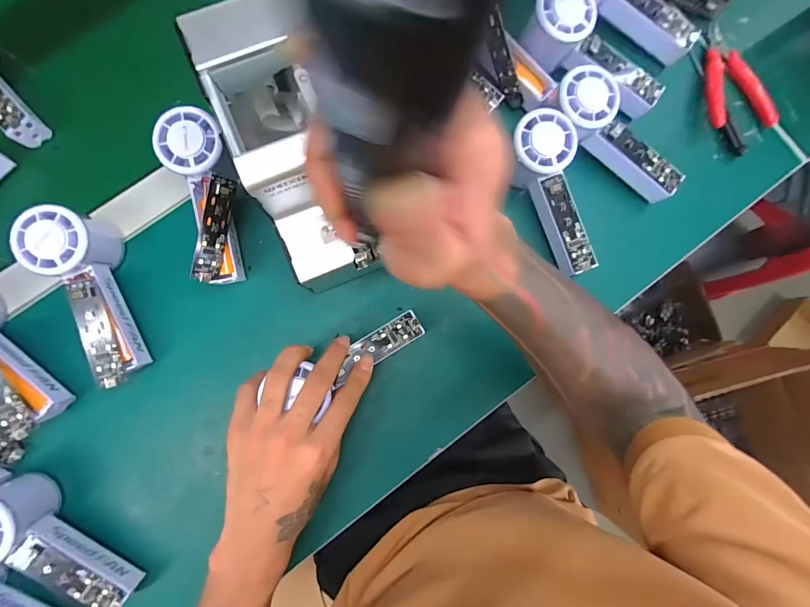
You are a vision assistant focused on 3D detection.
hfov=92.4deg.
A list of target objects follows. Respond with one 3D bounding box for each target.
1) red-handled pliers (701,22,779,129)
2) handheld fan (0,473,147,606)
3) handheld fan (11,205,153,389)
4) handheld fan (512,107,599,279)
[{"bbox_3d":[0.340,-0.241,0.404,0.066,0.020,0.123,-6,84,-4],"label":"red-handled pliers"},{"bbox_3d":[-0.293,0.207,0.318,0.143,0.063,0.047,38,83,1],"label":"handheld fan"},{"bbox_3d":[-0.276,-0.005,0.339,0.047,0.062,0.151,-17,85,-5],"label":"handheld fan"},{"bbox_3d":[0.138,-0.099,0.361,0.056,0.060,0.148,-20,85,-5],"label":"handheld fan"}]

